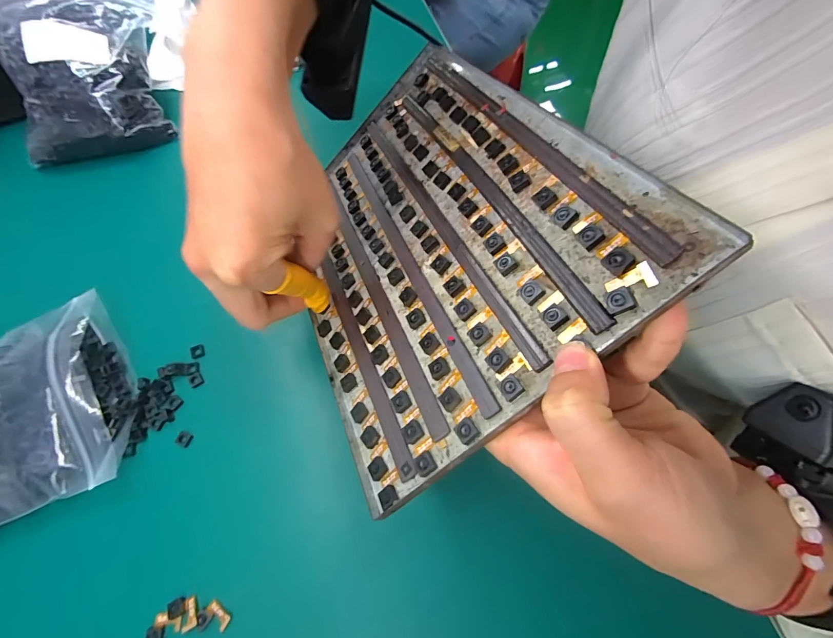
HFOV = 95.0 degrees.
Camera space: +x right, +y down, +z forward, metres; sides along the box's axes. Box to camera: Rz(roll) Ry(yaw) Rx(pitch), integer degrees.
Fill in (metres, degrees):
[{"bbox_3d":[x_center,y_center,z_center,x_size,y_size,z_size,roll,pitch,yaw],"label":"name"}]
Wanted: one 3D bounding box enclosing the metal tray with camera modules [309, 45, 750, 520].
[{"bbox_3d":[-0.003,-0.052,0.225,0.179,0.007,0.244,-43,51,19],"label":"metal tray with camera modules"}]

